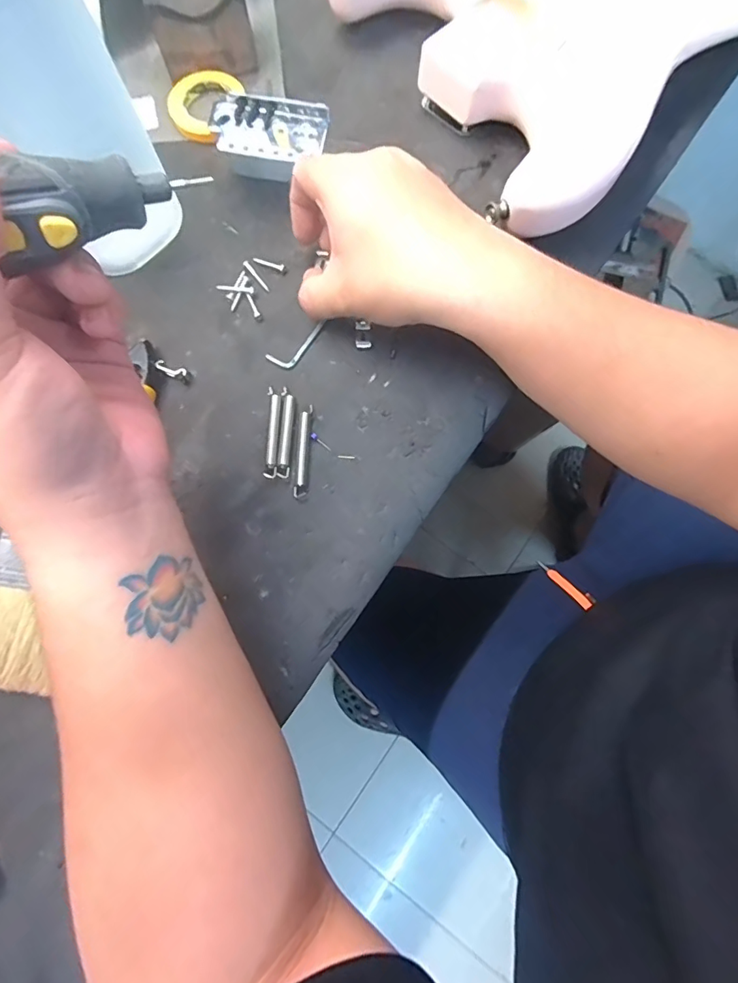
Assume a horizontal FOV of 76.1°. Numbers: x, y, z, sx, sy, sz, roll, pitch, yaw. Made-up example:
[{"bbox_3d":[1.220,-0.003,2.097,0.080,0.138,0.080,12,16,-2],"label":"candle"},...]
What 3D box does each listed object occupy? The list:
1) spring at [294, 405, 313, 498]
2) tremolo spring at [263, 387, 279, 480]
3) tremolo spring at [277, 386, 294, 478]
[{"bbox_3d":[-0.043,-0.027,0.313,0.007,0.008,0.062,4,79,0],"label":"spring"},{"bbox_3d":[-0.065,-0.040,0.315,0.008,0.007,0.062,0,79,0],"label":"tremolo spring"},{"bbox_3d":[-0.055,-0.040,0.315,0.008,0.006,0.061,1,79,0],"label":"tremolo spring"}]

